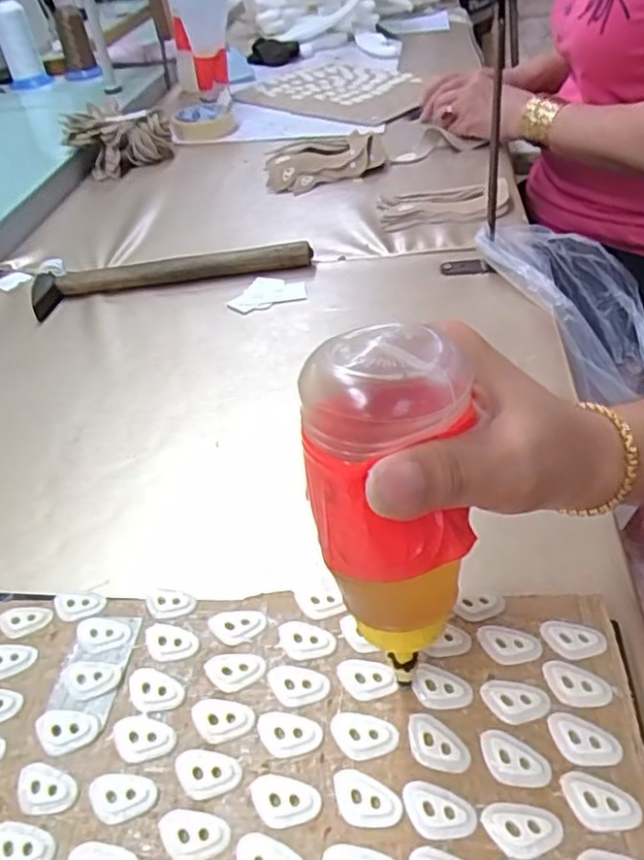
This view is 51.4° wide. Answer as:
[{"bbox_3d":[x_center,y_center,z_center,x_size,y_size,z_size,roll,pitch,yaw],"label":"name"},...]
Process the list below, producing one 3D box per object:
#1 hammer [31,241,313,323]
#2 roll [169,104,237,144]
[{"bbox_3d":[-0.136,-0.145,0.609,0.246,0.024,0.054,-13,41,-6],"label":"hammer"},{"bbox_3d":[-0.168,-0.434,0.942,0.086,0.030,0.097,-10,41,-3],"label":"roll"}]

